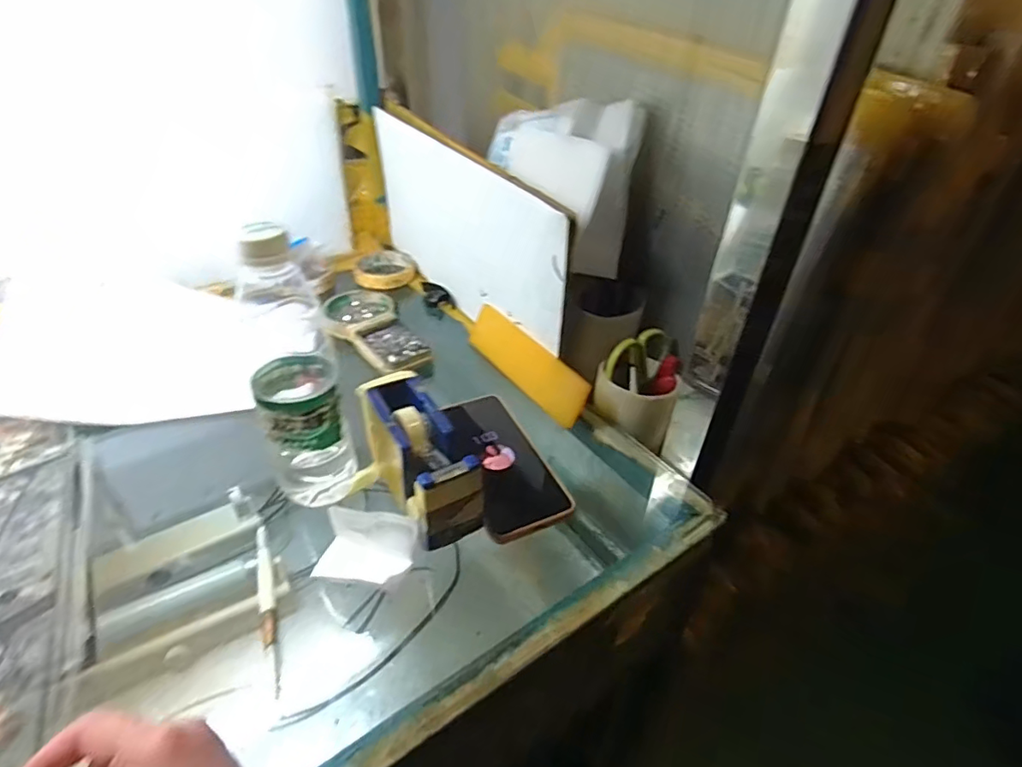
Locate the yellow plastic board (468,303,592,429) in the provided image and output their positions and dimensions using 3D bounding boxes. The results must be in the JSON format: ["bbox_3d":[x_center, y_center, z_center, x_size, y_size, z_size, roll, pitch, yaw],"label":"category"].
[{"bbox_3d":[0.014,-0.024,0.579,0.006,0.051,0.185,15,20,-47],"label":"yellow plastic board"}]

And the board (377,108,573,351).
[{"bbox_3d":[-0.065,-0.180,0.646,0.018,0.179,0.410,-20,42,-26],"label":"board"}]

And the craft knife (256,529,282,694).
[{"bbox_3d":[-0.166,0.149,0.368,0.011,0.007,0.127,-13,39,-18],"label":"craft knife"}]

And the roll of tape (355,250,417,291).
[{"bbox_3d":[-0.181,-0.164,0.781,0.084,0.022,0.096,-7,37,-10],"label":"roll of tape"}]

